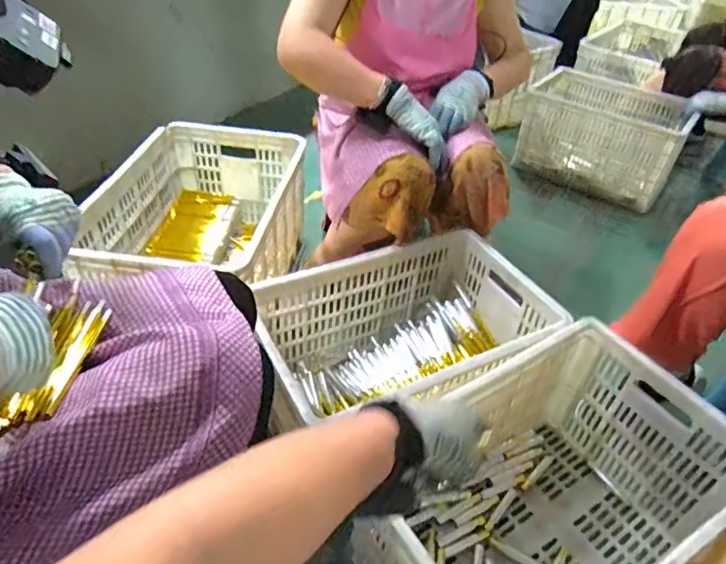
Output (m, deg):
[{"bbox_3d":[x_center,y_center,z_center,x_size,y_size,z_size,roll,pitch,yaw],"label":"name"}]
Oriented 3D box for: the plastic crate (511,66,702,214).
[{"bbox_3d":[0.713,-0.440,1.581,0.449,0.252,0.257,27,45,23],"label":"plastic crate"}]

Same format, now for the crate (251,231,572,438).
[{"bbox_3d":[0.071,0.110,0.908,0.448,0.221,0.290,-13,44,-21],"label":"crate"}]

